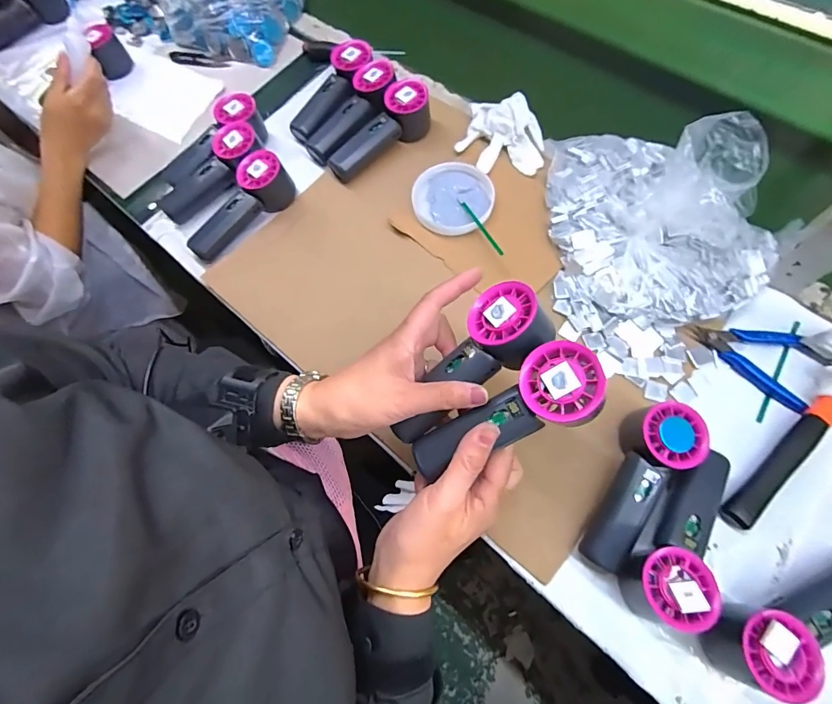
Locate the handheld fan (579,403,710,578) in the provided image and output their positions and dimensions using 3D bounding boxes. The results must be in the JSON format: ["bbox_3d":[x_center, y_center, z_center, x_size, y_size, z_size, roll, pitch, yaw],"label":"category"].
[{"bbox_3d":[0.202,0.120,0.376,0.058,0.059,0.155,29,71,14],"label":"handheld fan"}]

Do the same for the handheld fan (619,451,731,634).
[{"bbox_3d":[0.234,0.154,0.358,0.061,0.053,0.155,35,74,16],"label":"handheld fan"}]

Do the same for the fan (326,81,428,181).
[{"bbox_3d":[-0.046,-0.288,0.555,0.053,0.060,0.154,41,76,18],"label":"fan"}]

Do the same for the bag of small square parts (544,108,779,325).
[{"bbox_3d":[0.261,-0.178,0.451,0.213,0.137,0.280,-17,68,-3],"label":"bag of small square parts"}]

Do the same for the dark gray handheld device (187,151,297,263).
[{"bbox_3d":[-0.224,-0.182,0.526,0.048,0.050,0.149,36,74,16],"label":"dark gray handheld device"}]

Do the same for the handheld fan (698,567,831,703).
[{"bbox_3d":[0.313,0.214,0.332,0.160,0.053,0.056,-16,68,-3],"label":"handheld fan"}]

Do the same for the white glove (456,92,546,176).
[{"bbox_3d":[0.112,-0.284,0.545,0.113,0.047,0.098,11,69,8],"label":"white glove"}]

